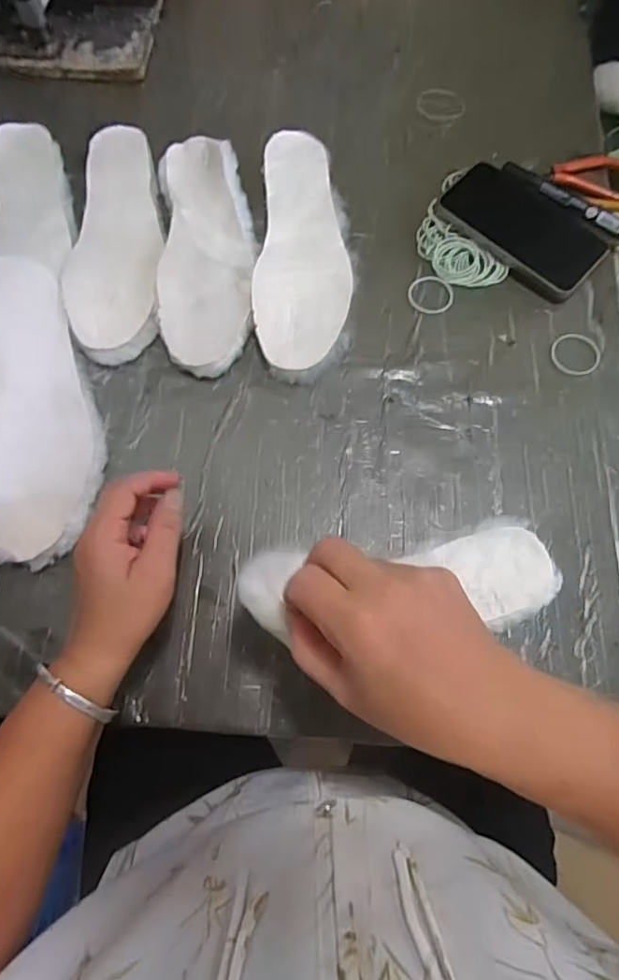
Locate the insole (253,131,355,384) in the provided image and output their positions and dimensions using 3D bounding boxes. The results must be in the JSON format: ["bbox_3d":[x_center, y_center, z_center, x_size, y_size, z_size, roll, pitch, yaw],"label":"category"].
[{"bbox_3d":[-0.004,-0.231,0.517,0.088,0.010,0.269,3,74,-1],"label":"insole"}]

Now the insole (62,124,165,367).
[{"bbox_3d":[-0.188,-0.249,0.531,0.084,0.014,0.271,-2,73,-1],"label":"insole"}]

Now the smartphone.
[{"bbox_3d":[0.205,-0.253,0.514,0.154,0.017,0.083,43,83,9],"label":"smartphone"}]

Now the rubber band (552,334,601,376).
[{"bbox_3d":[0.242,-0.123,0.486,0.042,0.004,0.039,8,73,2],"label":"rubber band"}]

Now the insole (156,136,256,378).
[{"bbox_3d":[-0.099,-0.234,0.524,0.087,0.026,0.262,-5,73,-2],"label":"insole"}]

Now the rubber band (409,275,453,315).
[{"bbox_3d":[0.116,-0.186,0.512,0.042,0.004,0.042,6,73,1],"label":"rubber band"}]

